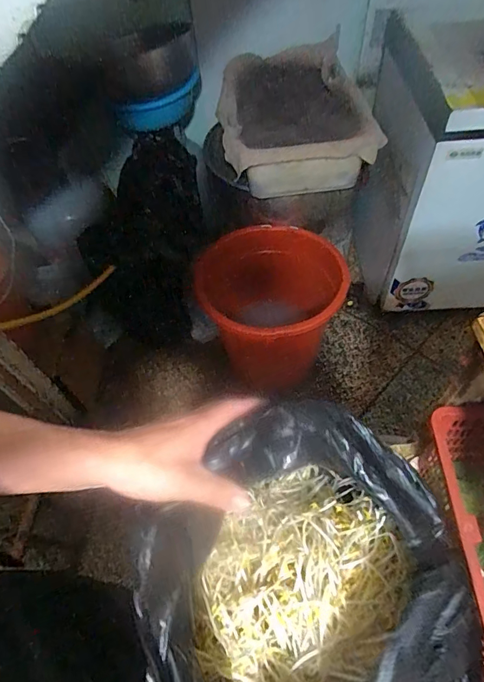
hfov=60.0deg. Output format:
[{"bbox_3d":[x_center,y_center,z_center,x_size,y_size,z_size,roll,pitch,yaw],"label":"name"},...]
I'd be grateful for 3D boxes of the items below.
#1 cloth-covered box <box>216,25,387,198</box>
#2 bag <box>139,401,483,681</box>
[{"bbox_3d":[0.138,-0.681,1.299,0.430,0.206,0.522,-6,56,1],"label":"cloth-covered box"},{"bbox_3d":[0.072,0.270,0.428,0.259,0.251,0.318,-15,56,-5],"label":"bag"}]

